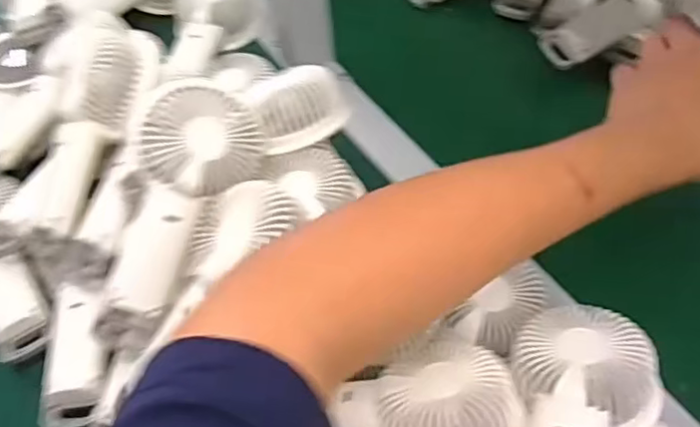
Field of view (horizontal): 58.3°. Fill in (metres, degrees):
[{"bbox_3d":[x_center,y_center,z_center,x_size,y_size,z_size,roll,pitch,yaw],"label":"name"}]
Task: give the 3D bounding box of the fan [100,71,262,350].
[{"bbox_3d":[-0.119,-0.004,0.428,0.079,0.060,0.187,15,77,14],"label":"fan"}]

